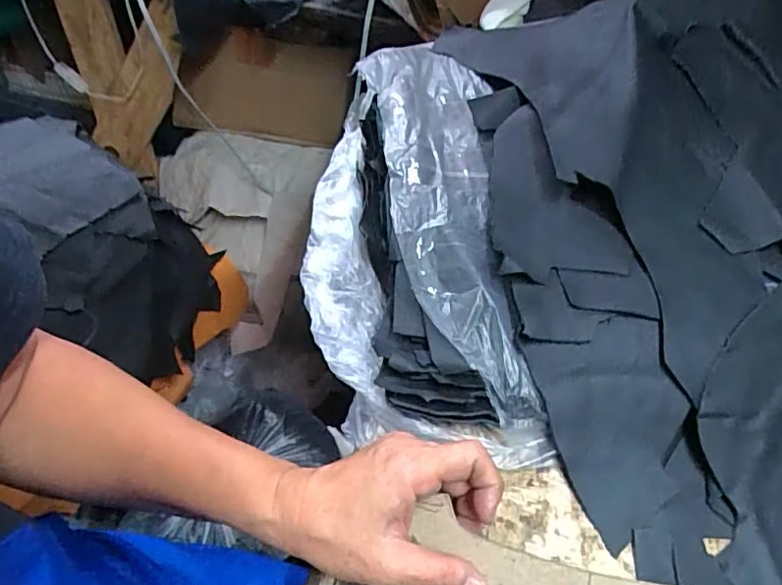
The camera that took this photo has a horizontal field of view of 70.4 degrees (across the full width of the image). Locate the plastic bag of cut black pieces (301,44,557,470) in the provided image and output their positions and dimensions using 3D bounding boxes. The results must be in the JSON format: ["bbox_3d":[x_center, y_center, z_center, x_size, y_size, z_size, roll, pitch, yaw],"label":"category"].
[{"bbox_3d":[0.010,-0.078,0.456,0.159,0.076,0.429,-1,48,-2],"label":"plastic bag of cut black pieces"}]

